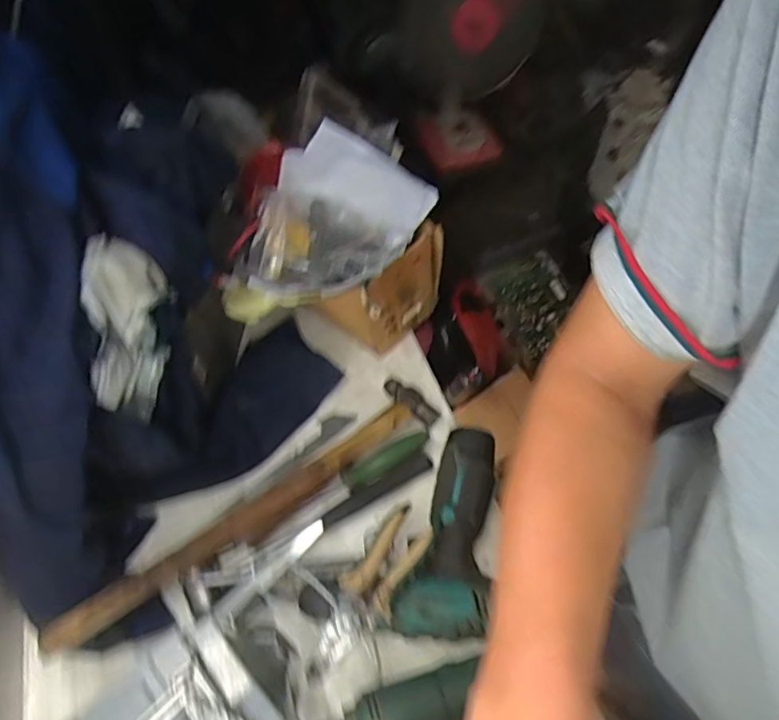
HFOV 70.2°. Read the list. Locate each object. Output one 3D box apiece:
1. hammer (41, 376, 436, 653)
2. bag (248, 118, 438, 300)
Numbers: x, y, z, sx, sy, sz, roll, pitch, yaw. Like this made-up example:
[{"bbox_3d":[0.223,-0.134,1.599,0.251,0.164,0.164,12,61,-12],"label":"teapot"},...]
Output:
[{"bbox_3d":[-0.132,0.150,0.556,0.417,0.028,0.067,-34,61,-19],"label":"hammer"},{"bbox_3d":[-0.059,-0.146,0.577,0.127,0.109,0.190,31,62,21],"label":"bag"}]

